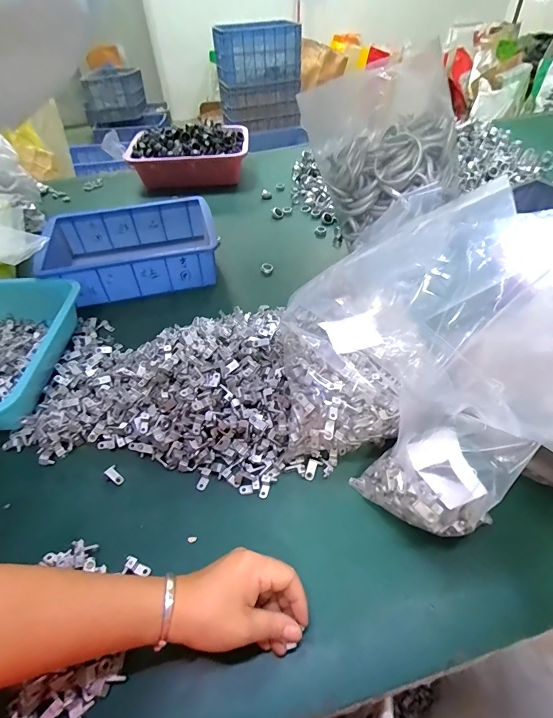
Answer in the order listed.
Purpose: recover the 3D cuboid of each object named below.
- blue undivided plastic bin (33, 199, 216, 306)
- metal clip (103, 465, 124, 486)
[{"bbox_3d":[-0.271,-0.209,0.714,0.303,0.089,0.220,-12,47,-7],"label":"blue undivided plastic bin"},{"bbox_3d":[-0.189,0.136,0.436,0.026,0.009,0.014,31,56,29],"label":"metal clip"}]

